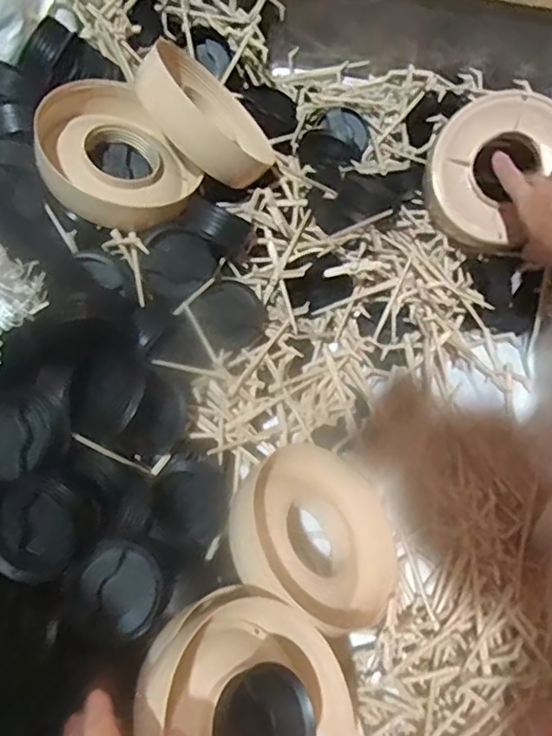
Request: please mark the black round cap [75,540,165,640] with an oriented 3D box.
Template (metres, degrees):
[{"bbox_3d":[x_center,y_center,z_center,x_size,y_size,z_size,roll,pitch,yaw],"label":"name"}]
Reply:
[{"bbox_3d":[-0.123,0.175,0.461,0.062,0.025,0.069,-27,76,-38],"label":"black round cap"}]

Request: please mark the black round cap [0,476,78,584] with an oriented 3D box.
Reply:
[{"bbox_3d":[-0.185,0.123,0.443,0.068,0.017,0.071,-1,86,11],"label":"black round cap"}]

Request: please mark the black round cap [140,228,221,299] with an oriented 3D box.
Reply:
[{"bbox_3d":[-0.099,-0.104,0.575,0.063,0.019,0.069,42,95,-12],"label":"black round cap"}]

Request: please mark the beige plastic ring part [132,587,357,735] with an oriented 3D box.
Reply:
[{"bbox_3d":[-0.010,0.237,0.398,0.166,0.048,0.136,49,41,8],"label":"beige plastic ring part"}]

